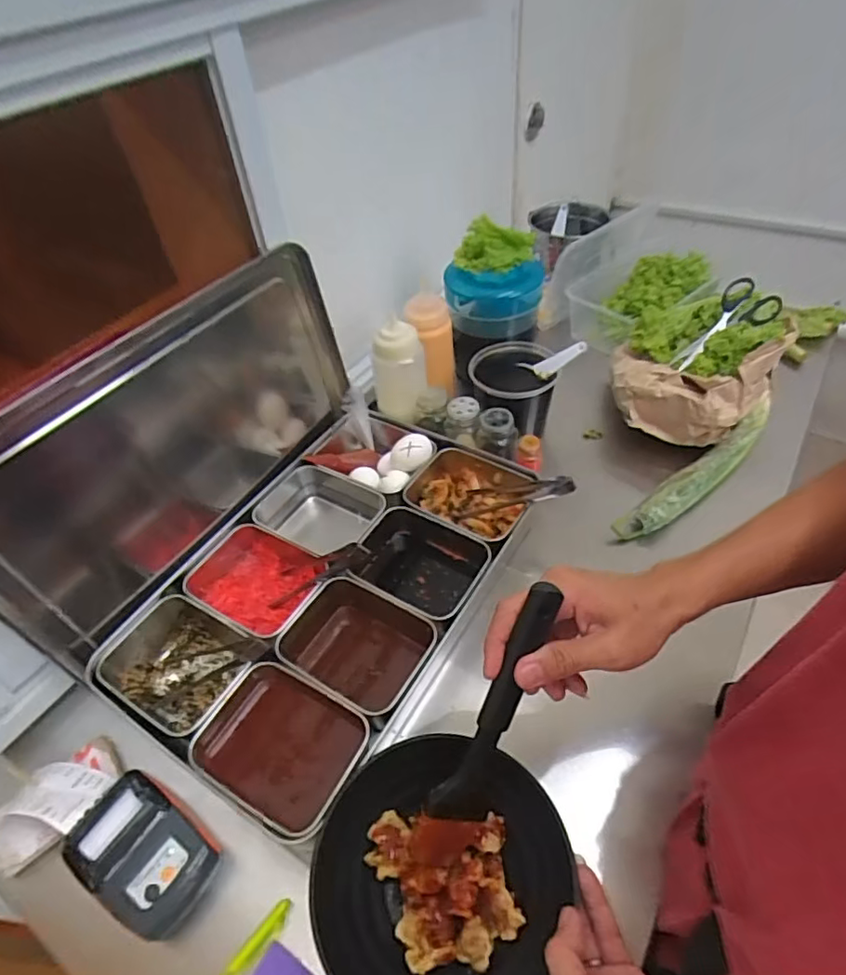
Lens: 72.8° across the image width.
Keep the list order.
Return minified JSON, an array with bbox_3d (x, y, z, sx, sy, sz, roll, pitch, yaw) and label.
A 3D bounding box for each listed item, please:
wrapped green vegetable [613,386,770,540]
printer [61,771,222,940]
[{"bbox_3d":[0.353,-0.026,0.709,0.302,0.042,0.043,-32,52,-23],"label":"wrapped green vegetable"},{"bbox_3d":[-0.226,0.294,0.470,0.118,0.045,0.085,22,52,23],"label":"printer"}]

